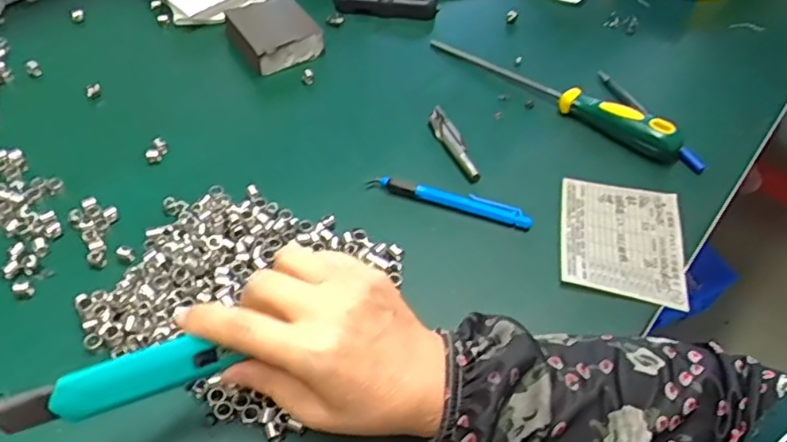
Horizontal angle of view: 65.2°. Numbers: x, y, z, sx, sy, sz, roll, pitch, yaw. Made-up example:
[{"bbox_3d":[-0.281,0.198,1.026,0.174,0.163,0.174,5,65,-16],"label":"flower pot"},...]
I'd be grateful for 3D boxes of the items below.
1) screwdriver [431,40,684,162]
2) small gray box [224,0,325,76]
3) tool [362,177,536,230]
[{"bbox_3d":[0.139,-0.122,0.550,0.240,0.034,0.025,33,54,21],"label":"screwdriver"},{"bbox_3d":[-0.111,-0.176,0.577,0.072,0.027,0.072,-23,55,-23],"label":"small gray box"},{"bbox_3d":[0.042,-0.016,0.465,0.124,0.013,0.010,17,50,9],"label":"tool"}]

